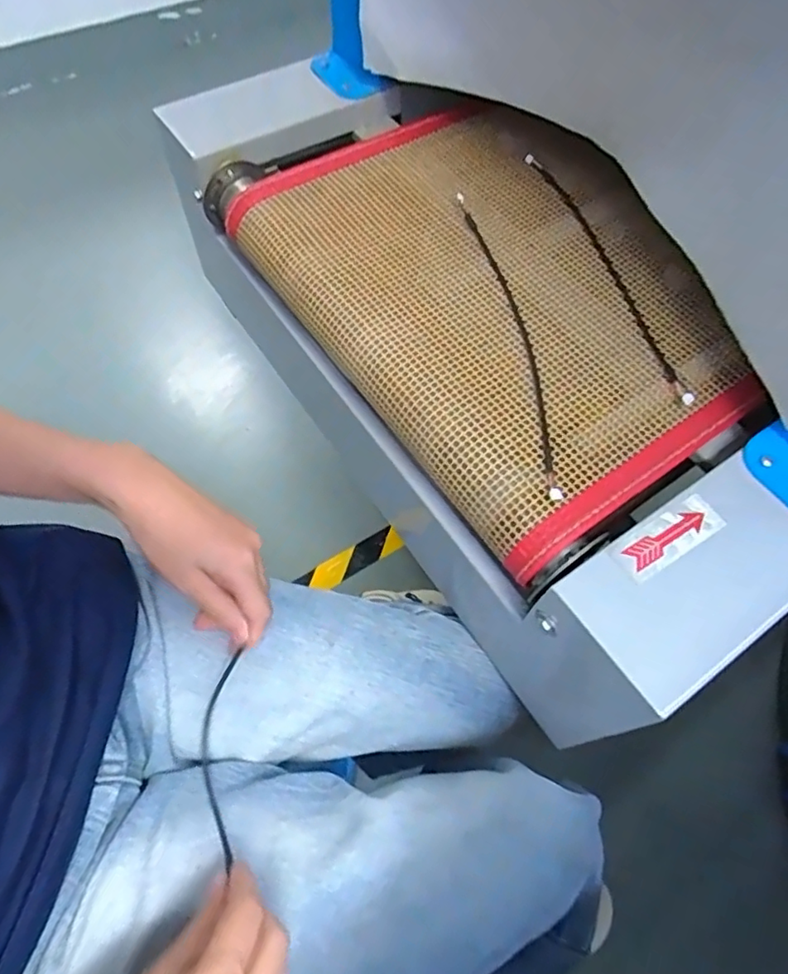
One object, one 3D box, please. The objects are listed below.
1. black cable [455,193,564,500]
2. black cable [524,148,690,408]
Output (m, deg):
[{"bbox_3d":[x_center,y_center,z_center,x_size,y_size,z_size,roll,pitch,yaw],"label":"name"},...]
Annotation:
[{"bbox_3d":[0.088,-0.116,0.432,0.025,0.013,0.284,-9,64,-4],"label":"black cable"},{"bbox_3d":[0.170,-0.176,0.472,0.020,0.015,0.280,-17,65,-7],"label":"black cable"}]

